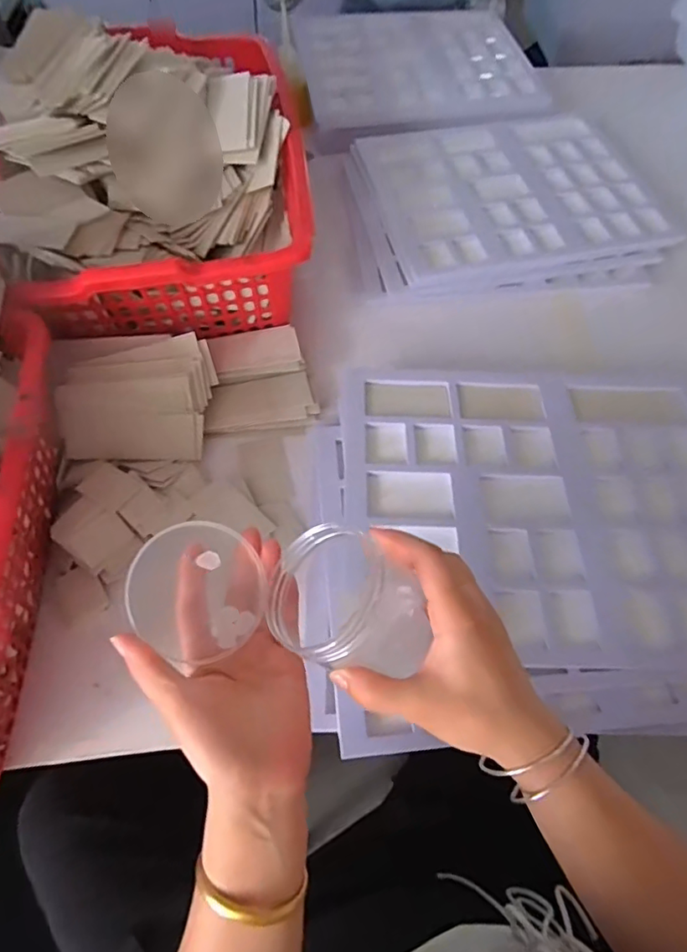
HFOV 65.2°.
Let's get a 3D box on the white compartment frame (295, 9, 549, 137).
[{"bbox_3d":[0.133,-0.776,1.016,0.429,0.041,0.368,-11,61,-9],"label":"white compartment frame"}]

